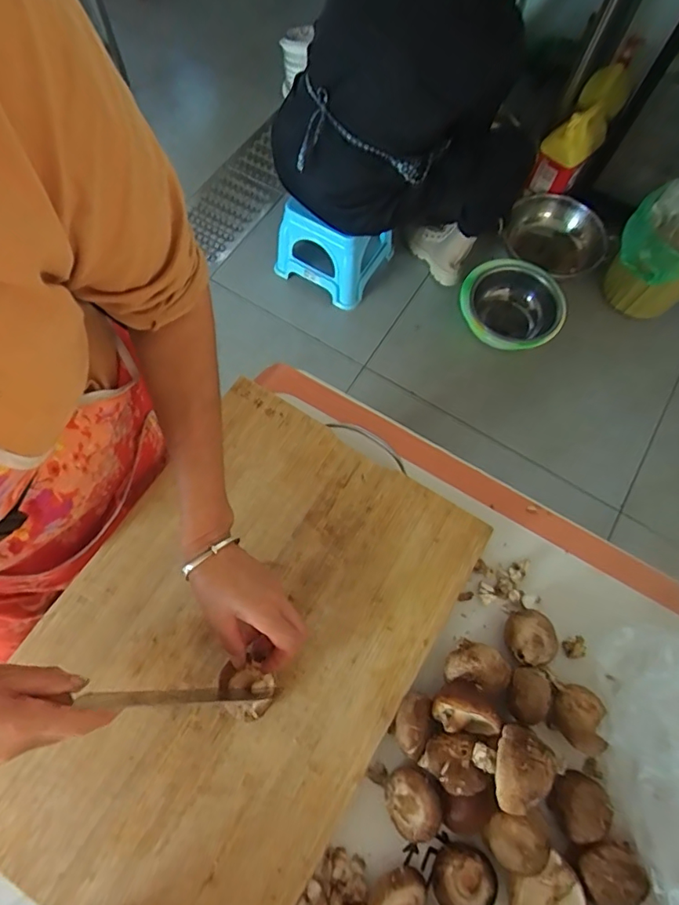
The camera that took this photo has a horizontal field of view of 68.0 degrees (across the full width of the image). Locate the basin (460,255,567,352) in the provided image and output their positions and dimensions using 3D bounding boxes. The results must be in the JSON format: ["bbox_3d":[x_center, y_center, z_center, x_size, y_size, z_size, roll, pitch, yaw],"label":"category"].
[{"bbox_3d":[0.489,-0.405,1.453,0.267,0.131,0.278,-6,71,-5],"label":"basin"}]

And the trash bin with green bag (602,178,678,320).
[{"bbox_3d":[0.900,-0.548,1.353,0.266,0.335,0.257,1,71,-2],"label":"trash bin with green bag"}]

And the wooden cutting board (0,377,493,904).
[{"bbox_3d":[-0.104,0.189,0.487,0.327,0.016,0.481,31,72,8],"label":"wooden cutting board"}]

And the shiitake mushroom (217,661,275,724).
[{"bbox_3d":[-0.086,0.218,0.459,0.050,0.027,0.044,23,71,5],"label":"shiitake mushroom"}]

